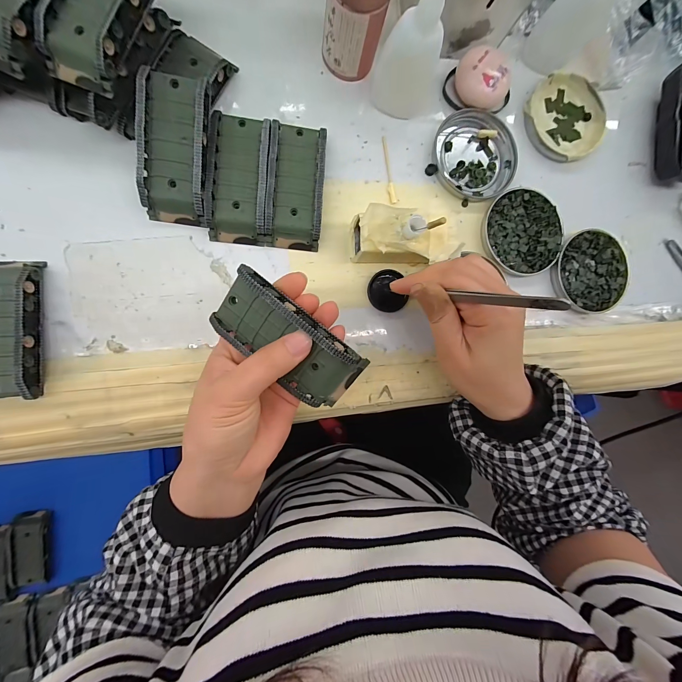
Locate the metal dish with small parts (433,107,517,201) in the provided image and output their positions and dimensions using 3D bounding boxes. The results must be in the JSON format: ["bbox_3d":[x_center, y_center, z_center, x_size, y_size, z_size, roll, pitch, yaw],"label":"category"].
[{"bbox_3d":[0.122,-0.170,0.265,0.078,0.008,0.074,0,88,-9],"label":"metal dish with small parts"}]

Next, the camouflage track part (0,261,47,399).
[{"bbox_3d":[-0.237,-0.009,0.200,0.046,0.021,0.096,-2,89,-9],"label":"camouflage track part"}]

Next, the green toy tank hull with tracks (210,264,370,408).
[{"bbox_3d":[-0.033,-0.001,0.183,0.097,0.020,0.043,38,112,2],"label":"green toy tank hull with tracks"}]

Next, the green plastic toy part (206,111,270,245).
[{"bbox_3d":[-0.079,-0.127,0.229,0.044,0.019,0.094,2,88,-9],"label":"green plastic toy part"}]

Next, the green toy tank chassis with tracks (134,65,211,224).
[{"bbox_3d":[-0.120,-0.138,0.211,0.045,0.017,0.096,5,103,-9],"label":"green toy tank chassis with tracks"}]

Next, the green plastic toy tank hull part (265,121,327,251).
[{"bbox_3d":[-0.036,-0.125,0.235,0.042,0.018,0.094,4,88,-9],"label":"green plastic toy tank hull part"}]

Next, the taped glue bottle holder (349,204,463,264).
[{"bbox_3d":[0.053,-0.082,0.236,0.086,0.041,0.043,0,88,-9],"label":"taped glue bottle holder"}]

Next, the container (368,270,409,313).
[{"bbox_3d":[0.040,-0.043,0.252,0.032,0.006,0.036,-21,92,-9],"label":"container"}]

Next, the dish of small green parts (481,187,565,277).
[{"bbox_3d":[0.169,-0.101,0.270,0.076,0.008,0.077,0,88,-9],"label":"dish of small green parts"}]

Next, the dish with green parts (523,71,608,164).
[{"bbox_3d":[0.216,-0.214,0.279,0.078,0.010,0.077,0,88,-9],"label":"dish with green parts"}]

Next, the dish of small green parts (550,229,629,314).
[{"bbox_3d":[0.242,-0.066,0.281,0.076,0.010,0.077,0,88,-9],"label":"dish of small green parts"}]

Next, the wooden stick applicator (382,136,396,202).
[{"bbox_3d":[0.042,-0.151,0.255,0.006,0.004,0.059,-10,90,-9],"label":"wooden stick applicator"}]

